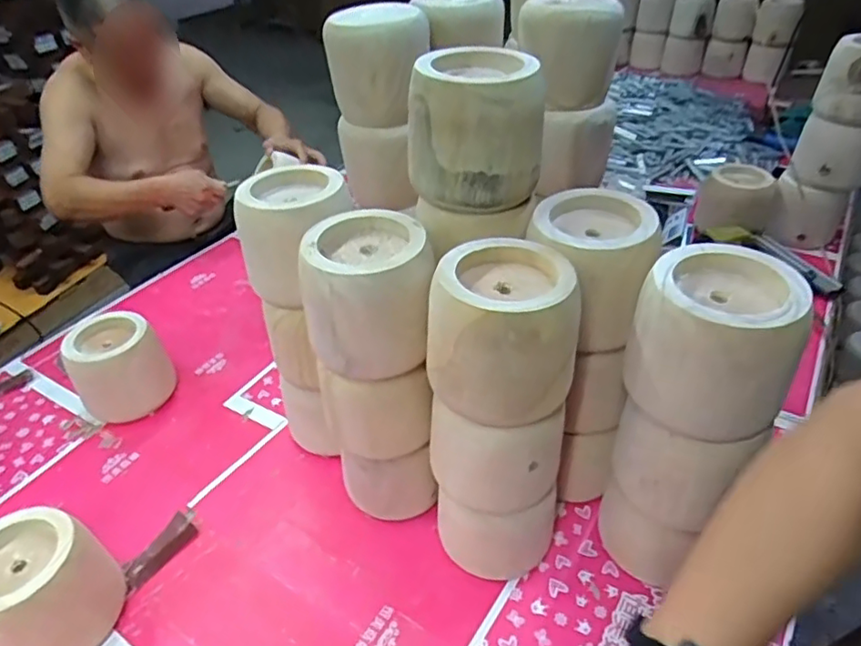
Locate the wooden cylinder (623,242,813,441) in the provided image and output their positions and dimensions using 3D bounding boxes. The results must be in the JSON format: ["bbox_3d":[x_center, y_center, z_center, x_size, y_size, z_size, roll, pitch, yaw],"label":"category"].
[{"bbox_3d":[0.244,0.013,0.524,0.119,0.119,0.115,15,41,22],"label":"wooden cylinder"}]

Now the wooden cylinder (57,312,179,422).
[{"bbox_3d":[-0.478,0.072,0.923,0.116,0.133,0.125,-4,39,2],"label":"wooden cylinder"}]

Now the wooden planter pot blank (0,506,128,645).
[{"bbox_3d":[-0.422,0.291,0.648,0.123,0.142,0.128,-3,39,3],"label":"wooden planter pot blank"}]

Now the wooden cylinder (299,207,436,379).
[{"bbox_3d":[-0.058,-0.030,0.601,0.123,0.120,0.120,2,38,8],"label":"wooden cylinder"}]

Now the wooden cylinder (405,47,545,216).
[{"bbox_3d":[0.044,-0.195,0.604,0.134,0.129,0.119,1,38,6],"label":"wooden cylinder"}]

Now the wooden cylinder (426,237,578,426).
[{"bbox_3d":[0.068,0.005,0.547,0.123,0.121,0.127,10,40,17],"label":"wooden cylinder"}]

